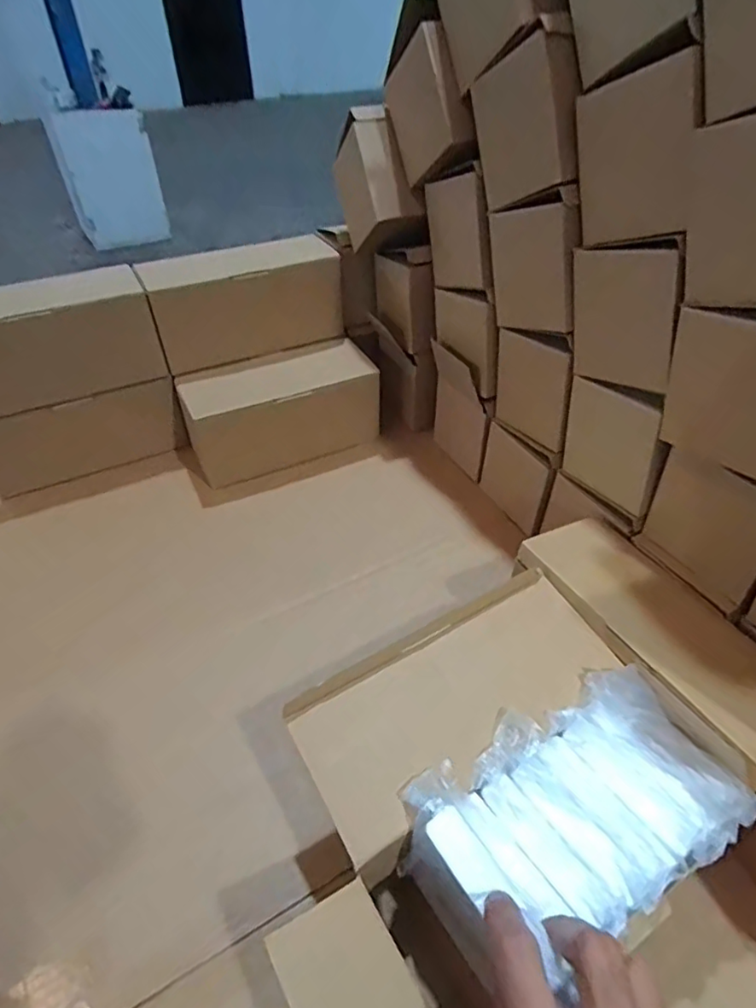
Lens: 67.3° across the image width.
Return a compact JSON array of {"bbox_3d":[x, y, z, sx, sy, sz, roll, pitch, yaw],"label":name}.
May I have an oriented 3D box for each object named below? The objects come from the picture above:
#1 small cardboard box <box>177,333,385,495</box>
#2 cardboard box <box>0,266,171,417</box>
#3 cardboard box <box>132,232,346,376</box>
[{"bbox_3d":[-0.114,-0.109,0.665,0.215,0.098,0.094,-19,46,-18],"label":"small cardboard box"},{"bbox_3d":[-0.355,-0.176,0.600,0.219,0.115,0.087,-20,46,-19],"label":"cardboard box"},{"bbox_3d":[-0.152,-0.234,0.655,0.213,0.098,0.073,-21,46,-20],"label":"cardboard box"}]

